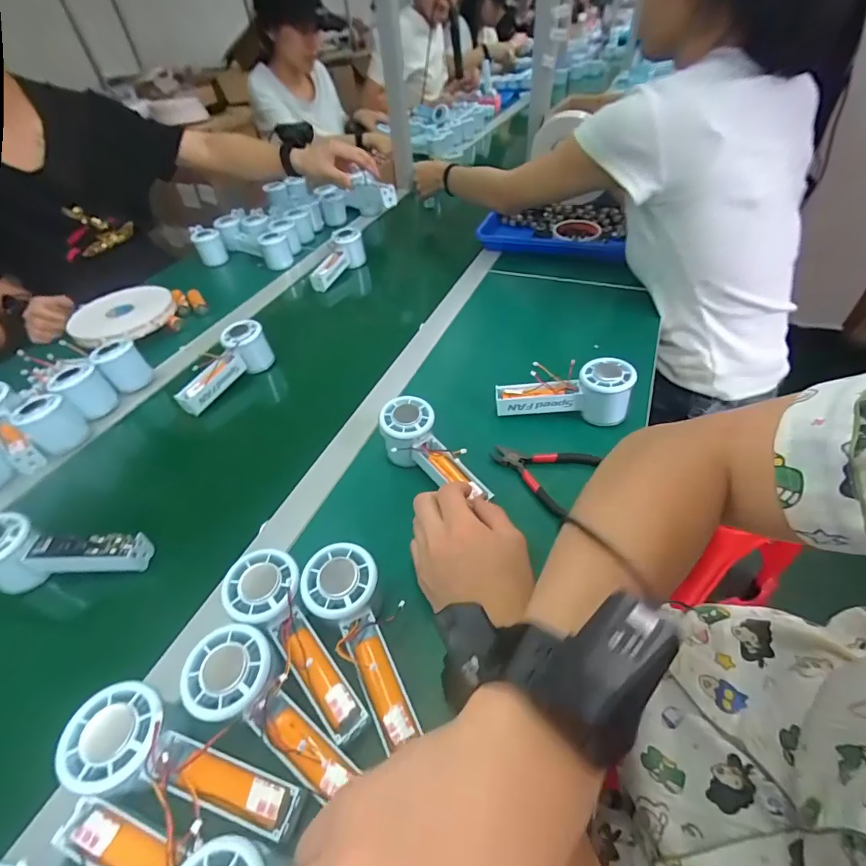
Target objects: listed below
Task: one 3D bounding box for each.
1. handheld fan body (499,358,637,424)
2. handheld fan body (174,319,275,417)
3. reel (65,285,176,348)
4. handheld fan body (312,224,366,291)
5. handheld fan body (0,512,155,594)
[{"bbox_3d":[0.150,-0.052,0.499,0.145,0.056,0.048,7,47,13],"label":"handheld fan body"},{"bbox_3d":[-0.290,-0.084,0.602,0.050,0.080,0.142,12,48,18],"label":"handheld fan body"},{"bbox_3d":[-0.518,-0.196,0.720,0.157,0.029,0.147,-3,45,3],"label":"reel"},{"bbox_3d":[-0.182,-0.330,0.828,0.047,0.059,0.152,15,61,20],"label":"handheld fan body"},{"bbox_3d":[-0.356,0.119,0.413,0.157,0.056,0.052,4,45,-7],"label":"handheld fan body"}]

